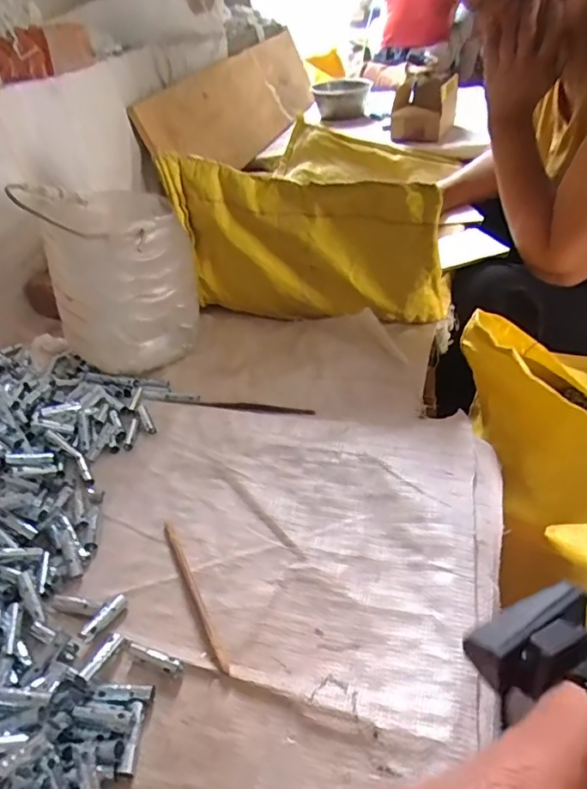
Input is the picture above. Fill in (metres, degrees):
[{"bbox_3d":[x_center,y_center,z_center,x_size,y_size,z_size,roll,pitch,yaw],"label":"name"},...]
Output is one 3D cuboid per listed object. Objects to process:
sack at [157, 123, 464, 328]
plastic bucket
[{"bbox_3d":[0.019,-0.178,0.659,0.310,0.217,0.081,12,40,21],"label":"sack"},{"bbox_3d":[-0.205,-0.147,0.659,0.155,0.176,0.187,-13,38,-11],"label":"plastic bucket"}]

